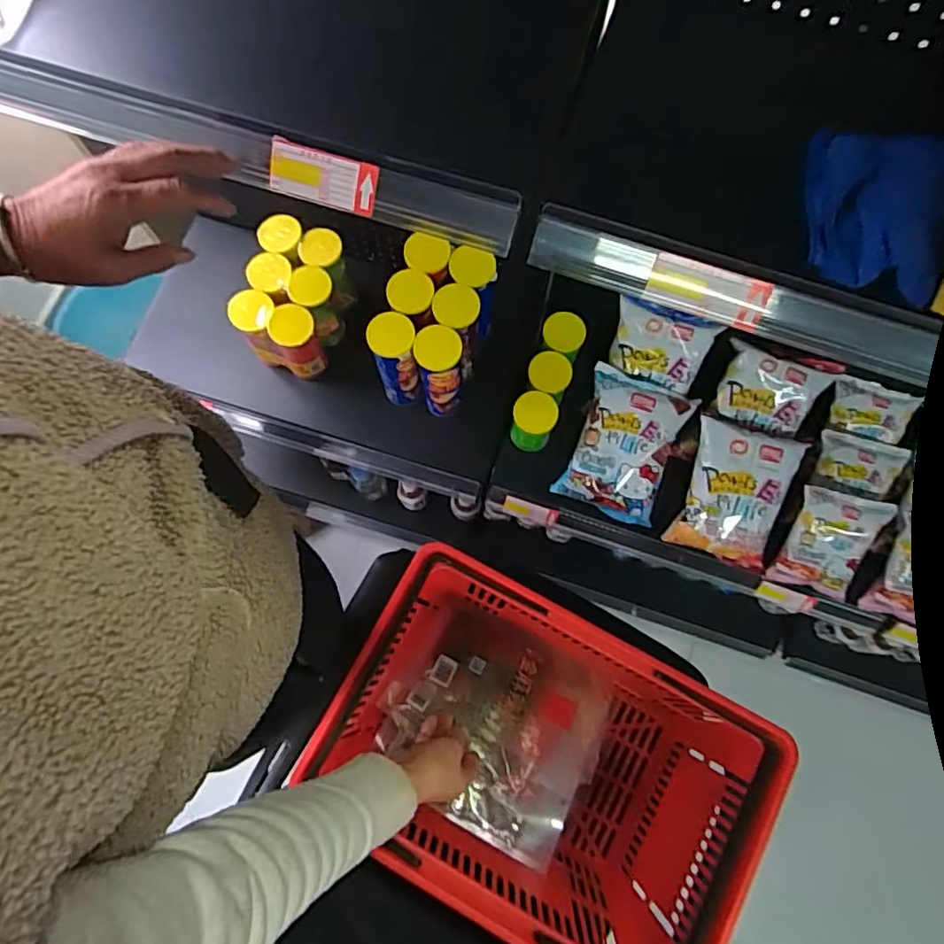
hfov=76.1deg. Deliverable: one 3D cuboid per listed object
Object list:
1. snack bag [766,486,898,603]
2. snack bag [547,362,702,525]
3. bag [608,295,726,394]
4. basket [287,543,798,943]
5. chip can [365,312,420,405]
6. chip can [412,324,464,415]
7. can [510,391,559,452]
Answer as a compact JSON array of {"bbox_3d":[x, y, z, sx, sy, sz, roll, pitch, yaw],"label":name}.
[{"bbox_3d":[0.564,0.113,0.950,0.125,0.027,0.165,20,103,12],"label":"snack bag"},{"bbox_3d":[0.246,-0.042,0.992,0.166,0.060,0.224,23,105,9],"label":"snack bag"},{"bbox_3d":[0.304,-0.209,0.986,0.154,0.050,0.114,21,108,7],"label":"bag"},{"bbox_3d":[0.084,0.354,0.764,0.483,0.259,0.319,28,77,7],"label":"basket"},{"bbox_3d":[-0.119,-0.175,0.956,0.066,0.180,0.067,0,76,0],"label":"chip can"},{"bbox_3d":[-0.050,-0.155,0.950,0.066,0.178,0.066,0,76,0],"label":"chip can"},{"bbox_3d":[0.100,-0.083,0.992,0.067,0.098,0.066,0,76,0],"label":"can"}]

